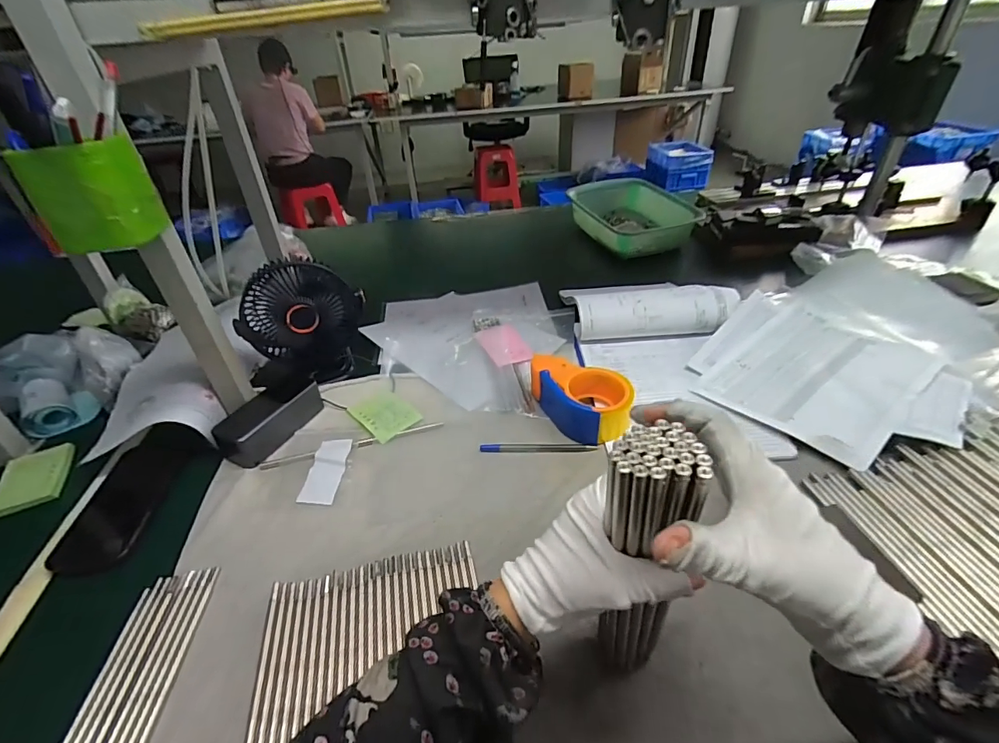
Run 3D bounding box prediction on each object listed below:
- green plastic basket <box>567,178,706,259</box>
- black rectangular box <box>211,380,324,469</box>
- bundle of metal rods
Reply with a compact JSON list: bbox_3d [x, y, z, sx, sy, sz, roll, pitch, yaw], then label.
[{"bbox_3d":[0.301,-0.368,1.090,0.214,0.076,0.290,-14,39,-14],"label":"green plastic basket"},{"bbox_3d":[-0.298,0.058,0.599,0.066,0.043,0.130,16,41,25],"label":"black rectangular box"},{"bbox_3d":[0.093,0.131,0.308,0.050,0.235,0.042,-13,41,-5],"label":"bundle of metal rods"}]

